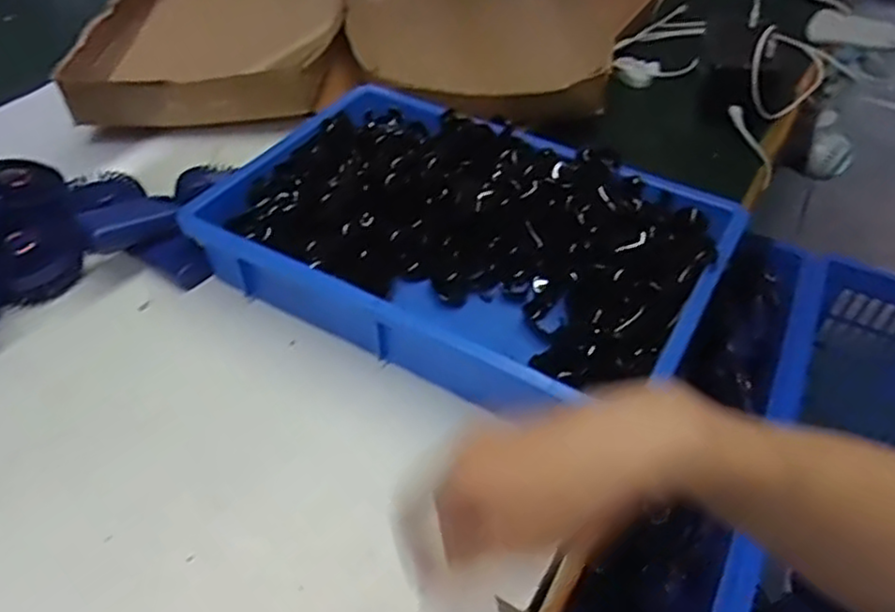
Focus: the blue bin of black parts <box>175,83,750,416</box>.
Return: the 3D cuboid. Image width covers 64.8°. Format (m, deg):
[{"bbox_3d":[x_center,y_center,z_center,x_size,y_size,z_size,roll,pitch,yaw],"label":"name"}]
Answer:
[{"bbox_3d":[0.018,-0.061,0.640,0.420,0.076,0.279,24,50,22],"label":"blue bin of black parts"}]

